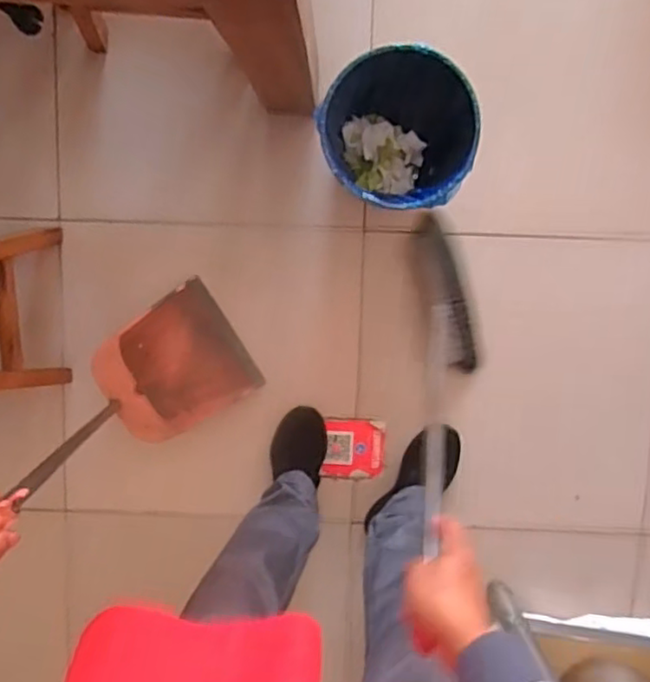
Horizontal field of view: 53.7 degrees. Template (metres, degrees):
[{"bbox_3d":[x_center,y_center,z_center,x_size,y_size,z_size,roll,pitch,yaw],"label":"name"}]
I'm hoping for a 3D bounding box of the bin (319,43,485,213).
[{"bbox_3d":[0.118,-0.340,1.097,0.234,0.227,0.235,0,98,1],"label":"bin"}]

